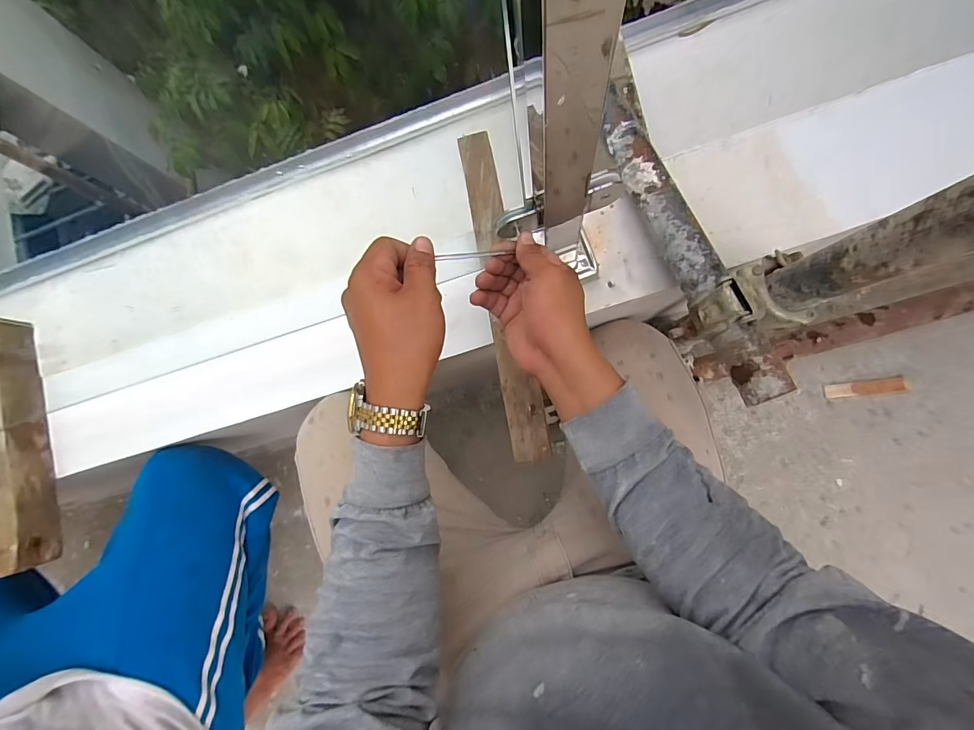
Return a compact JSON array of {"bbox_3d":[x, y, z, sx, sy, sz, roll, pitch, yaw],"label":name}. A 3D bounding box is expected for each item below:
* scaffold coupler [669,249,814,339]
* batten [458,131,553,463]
[{"bbox_3d":[0.278,-0.065,0.451,0.143,0.070,0.081,-23,82,5],"label":"scaffold coupler"},{"bbox_3d":[0.019,-0.086,0.493,0.041,0.013,0.392,-11,83,7],"label":"batten"}]

